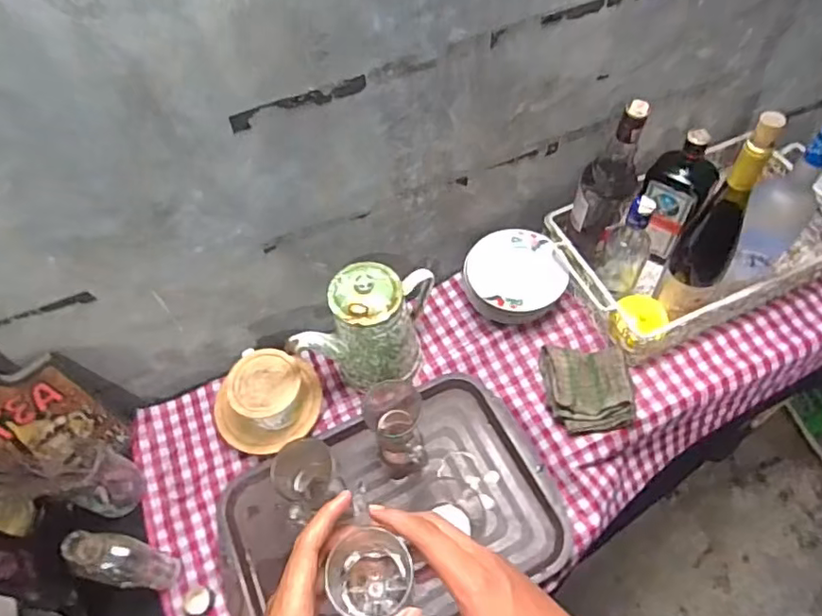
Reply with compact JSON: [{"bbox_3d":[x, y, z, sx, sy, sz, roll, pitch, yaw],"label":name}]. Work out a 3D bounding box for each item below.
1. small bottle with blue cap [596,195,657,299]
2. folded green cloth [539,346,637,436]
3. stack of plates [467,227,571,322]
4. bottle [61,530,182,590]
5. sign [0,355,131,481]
[{"bbox_3d":[0.306,-0.080,0.790,0.064,0.174,0.080,19,61,14],"label":"small bottle with blue cap"},{"bbox_3d":[0.251,0.109,0.797,0.118,0.036,0.128,-1,58,2],"label":"folded green cloth"},{"bbox_3d":[0.159,-0.045,0.878,0.151,0.071,0.153,-7,58,-1],"label":"stack of plates"},{"bbox_3d":[-0.341,0.301,0.669,0.060,0.157,0.049,3,58,5],"label":"bottle"},{"bbox_3d":[-0.487,0.138,0.715,0.028,0.257,0.142,25,54,40],"label":"sign"}]

